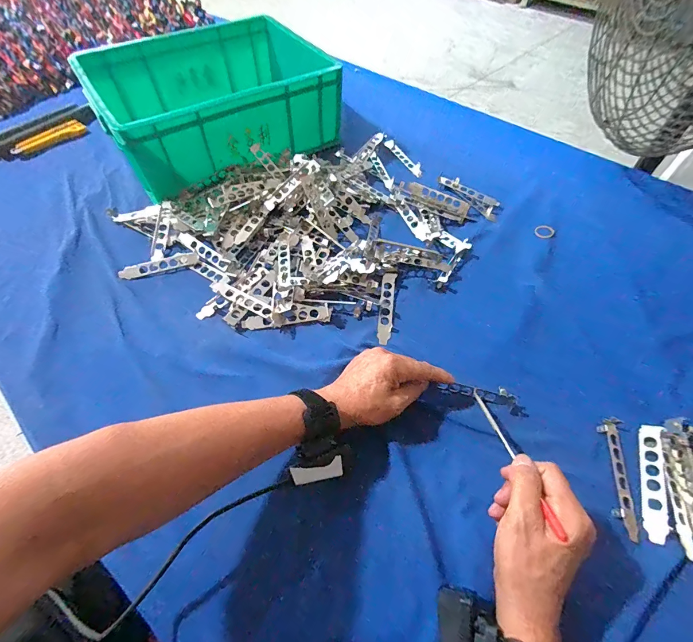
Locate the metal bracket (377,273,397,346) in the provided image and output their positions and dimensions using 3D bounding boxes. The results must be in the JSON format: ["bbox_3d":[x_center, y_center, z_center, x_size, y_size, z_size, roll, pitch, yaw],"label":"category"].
[{"bbox_3d":[0.058,-0.020,0.501,0.020,0.005,0.118,7,57,4],"label":"metal bracket"}]

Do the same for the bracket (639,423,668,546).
[{"bbox_3d":[0.329,0.170,0.371,0.021,0.006,0.122,20,58,12],"label":"bracket"}]

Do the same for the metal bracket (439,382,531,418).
[{"bbox_3d":[0.169,0.089,0.422,0.103,0.018,0.023,17,61,7],"label":"metal bracket"}]

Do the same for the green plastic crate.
[{"bbox_3d":[-0.258,-0.428,0.677,0.401,0.130,0.329,-35,63,-20],"label":"green plastic crate"}]

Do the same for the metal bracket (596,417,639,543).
[{"bbox_3d":[0.295,0.165,0.378,0.026,0.007,0.124,14,57,8],"label":"metal bracket"}]

